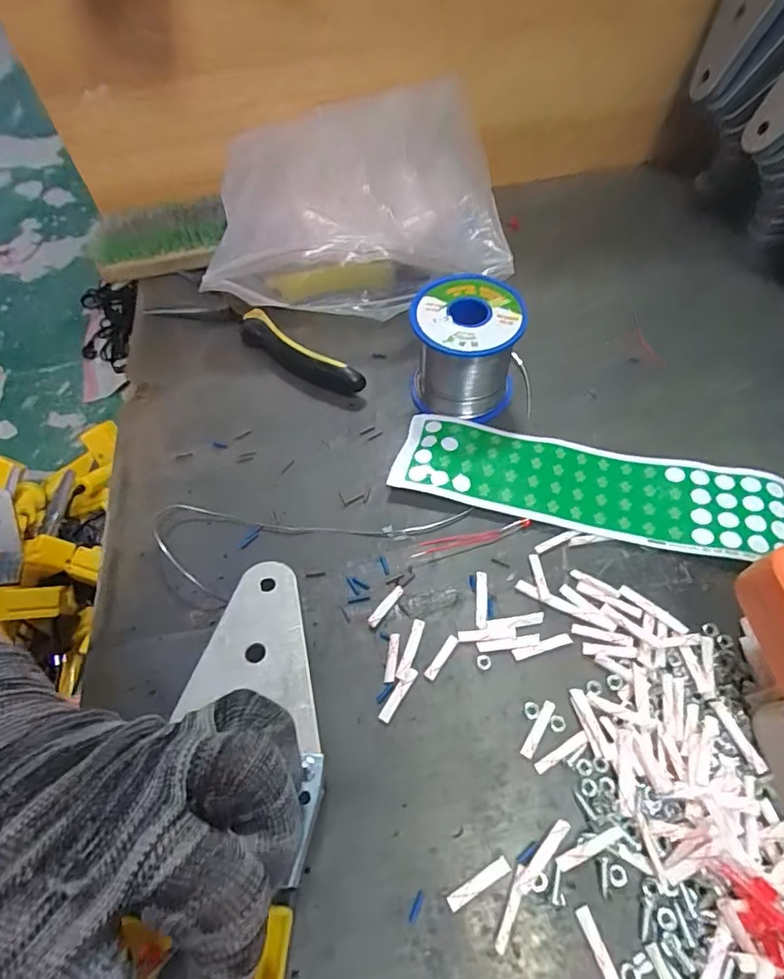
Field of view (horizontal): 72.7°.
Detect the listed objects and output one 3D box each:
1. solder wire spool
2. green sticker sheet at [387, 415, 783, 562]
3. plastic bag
[{"bbox_3d":[0.045,-0.086,0.330,0.066,0.064,0.062,1,57,4],"label":"solder wire spool"},{"bbox_3d":[0.111,-0.004,0.307,0.216,0.009,0.059,11,58,11],"label":"green sticker sheet"},{"bbox_3d":[-0.028,-0.195,0.383,0.201,0.101,0.135,-9,57,-2],"label":"plastic bag"}]

